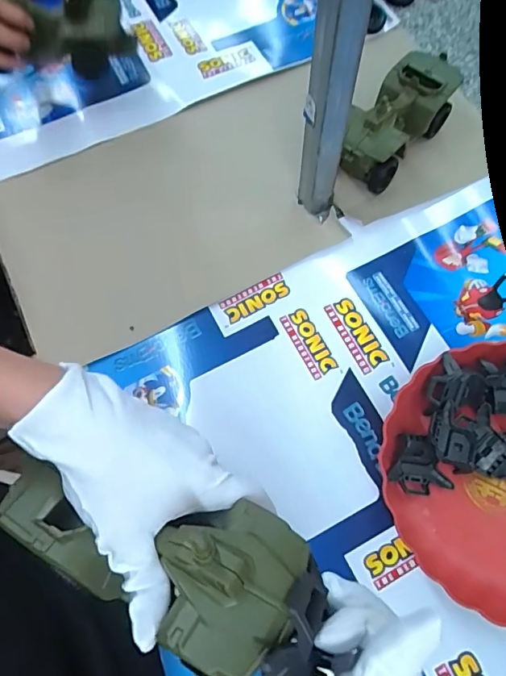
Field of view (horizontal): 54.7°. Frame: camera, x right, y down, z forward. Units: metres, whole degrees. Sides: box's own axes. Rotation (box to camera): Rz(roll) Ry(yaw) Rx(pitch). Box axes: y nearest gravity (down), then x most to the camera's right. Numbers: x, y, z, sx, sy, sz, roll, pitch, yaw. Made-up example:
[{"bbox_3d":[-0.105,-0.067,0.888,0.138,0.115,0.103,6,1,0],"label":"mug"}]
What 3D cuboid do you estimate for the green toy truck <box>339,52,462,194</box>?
[{"bbox_3d":[0.171,-0.261,0.593,0.081,0.076,0.181,40,75,14],"label":"green toy truck"}]

